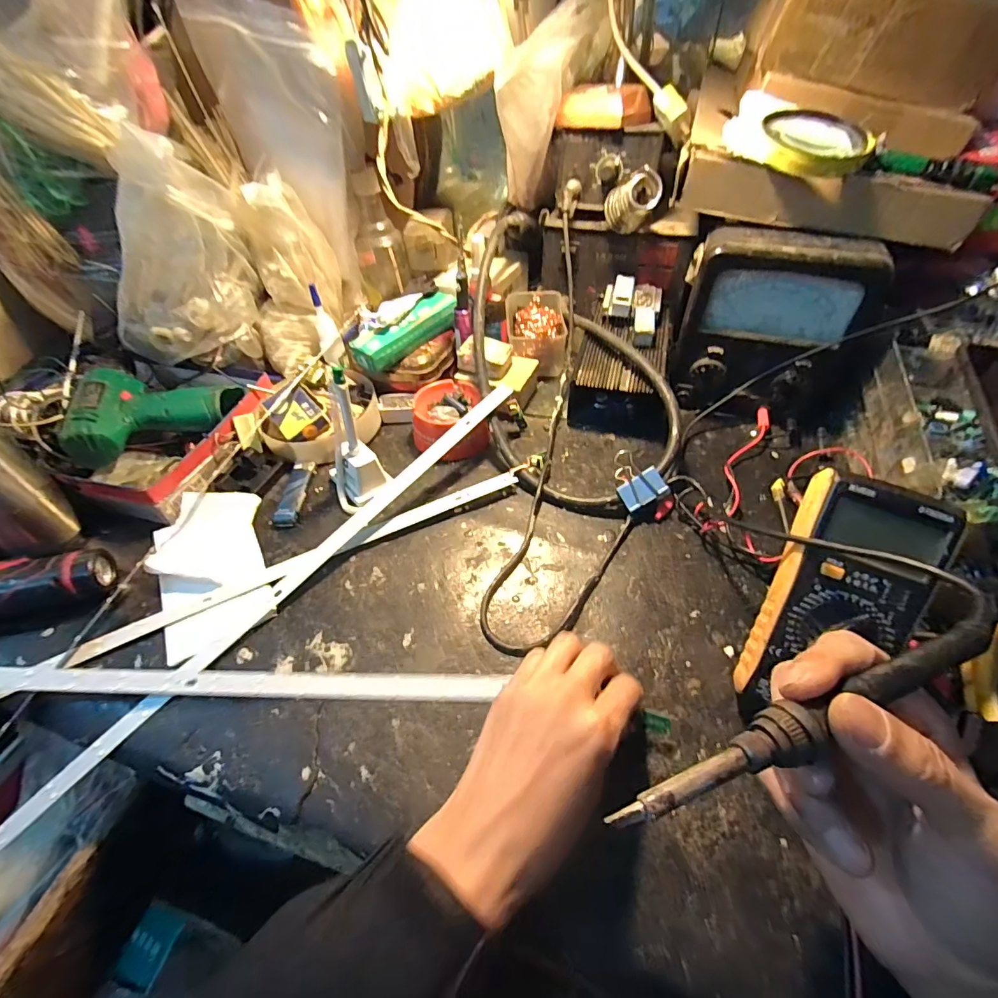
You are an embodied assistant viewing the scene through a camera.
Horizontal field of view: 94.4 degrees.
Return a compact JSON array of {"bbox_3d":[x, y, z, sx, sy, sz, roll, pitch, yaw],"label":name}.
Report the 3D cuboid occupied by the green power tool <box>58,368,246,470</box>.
[{"bbox_3d":[-0.363,-0.108,0.489,0.155,0.049,0.128,-23,55,-15],"label":"green power tool"}]

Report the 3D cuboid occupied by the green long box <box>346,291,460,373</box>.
[{"bbox_3d":[-0.108,-0.196,0.543,0.043,0.034,0.153,35,61,25],"label":"green long box"}]

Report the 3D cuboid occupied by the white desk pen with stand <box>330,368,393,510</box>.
[{"bbox_3d":[-0.142,-0.051,0.427,0.053,0.122,0.054,-30,57,-20],"label":"white desk pen with stand"}]

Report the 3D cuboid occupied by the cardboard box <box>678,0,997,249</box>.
[{"bbox_3d":[0.308,-0.347,0.412,0.247,0.150,0.138,12,53,11],"label":"cardboard box"}]

